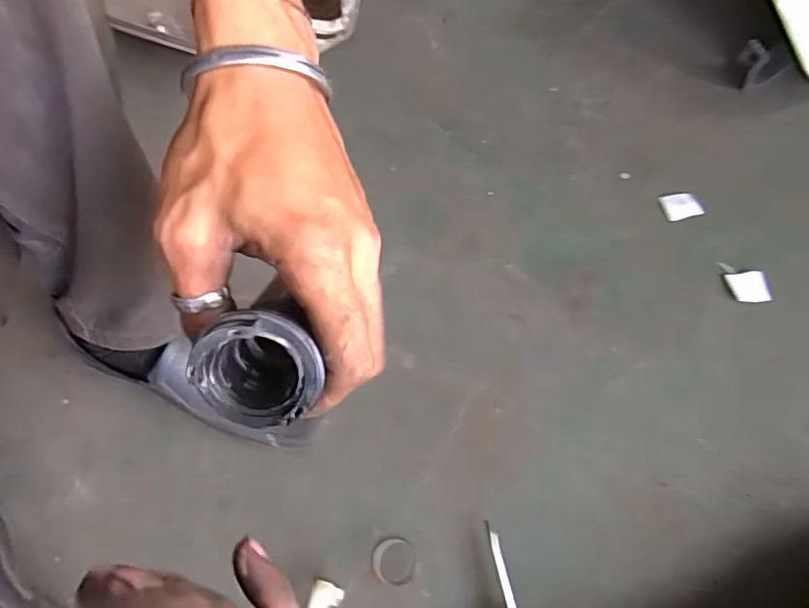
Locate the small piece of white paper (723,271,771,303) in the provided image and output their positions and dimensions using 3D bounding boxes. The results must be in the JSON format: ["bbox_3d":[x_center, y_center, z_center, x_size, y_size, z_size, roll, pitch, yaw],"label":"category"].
[{"bbox_3d":[0.331,-0.016,0.515,0.035,0.006,0.032,-8,66,-1],"label":"small piece of white paper"}]

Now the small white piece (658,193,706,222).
[{"bbox_3d":[0.285,-0.102,0.554,0.038,0.004,0.031,-14,66,-3],"label":"small white piece"}]

